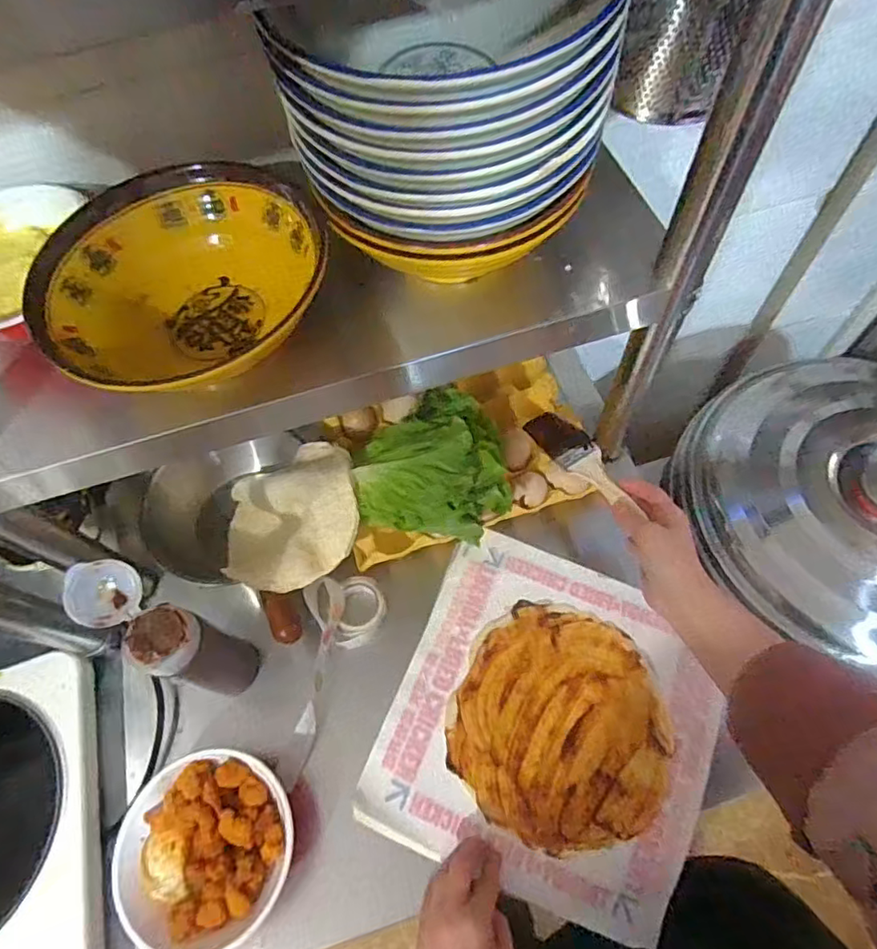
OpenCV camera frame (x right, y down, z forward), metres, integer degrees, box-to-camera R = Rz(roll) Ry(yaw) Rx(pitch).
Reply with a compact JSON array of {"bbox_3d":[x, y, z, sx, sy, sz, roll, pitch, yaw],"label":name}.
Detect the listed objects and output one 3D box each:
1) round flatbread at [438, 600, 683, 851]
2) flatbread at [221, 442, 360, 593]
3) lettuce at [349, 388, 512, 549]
[{"bbox_3d":[0.112,0.226,0.522,0.191,0.014,0.196,24,67,15],"label":"round flatbread"},{"bbox_3d":[-0.154,0.042,0.579,0.155,0.081,0.159,-11,63,-2],"label":"flatbread"},{"bbox_3d":[-0.008,-0.014,0.550,0.148,0.049,0.165,-9,62,-1],"label":"lettuce"}]

